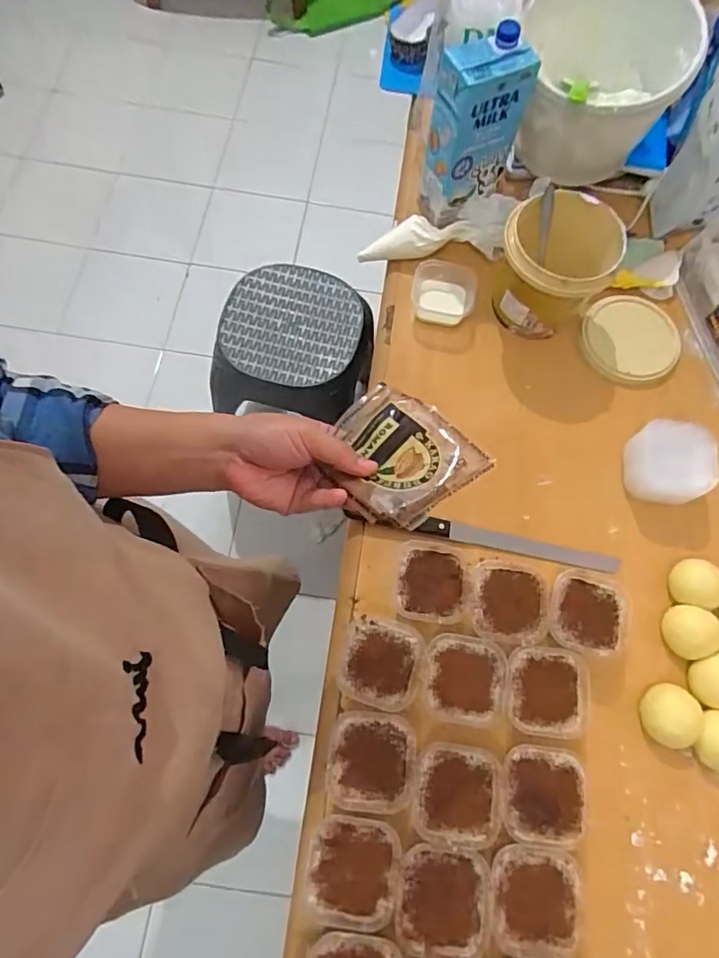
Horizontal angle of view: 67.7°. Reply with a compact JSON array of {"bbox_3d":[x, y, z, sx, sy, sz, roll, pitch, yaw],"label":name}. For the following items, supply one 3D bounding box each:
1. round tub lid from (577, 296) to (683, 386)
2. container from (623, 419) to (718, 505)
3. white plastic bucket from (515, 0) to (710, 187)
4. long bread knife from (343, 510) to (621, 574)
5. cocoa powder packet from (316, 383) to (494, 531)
[{"bbox_3d":[0.346,-0.181,0.686,0.118,0.015,0.123,1,70,-2],"label":"round tub lid"},{"bbox_3d":[0.347,-0.018,0.603,0.075,0.059,0.082,7,70,0],"label":"container"},{"bbox_3d":[0.287,-0.484,0.672,0.196,0.167,0.184,1,70,-2],"label":"white plastic bucket"},{"bbox_3d":[0.137,0.066,0.599,0.305,0.016,0.023,11,70,1],"label":"long bread knife"},{"bbox_3d":[0.024,-0.017,0.382,0.090,0.012,0.109,-39,55,-12],"label":"cocoa powder packet"}]

